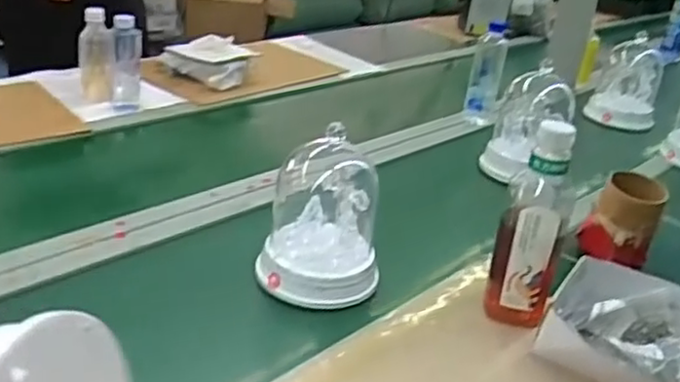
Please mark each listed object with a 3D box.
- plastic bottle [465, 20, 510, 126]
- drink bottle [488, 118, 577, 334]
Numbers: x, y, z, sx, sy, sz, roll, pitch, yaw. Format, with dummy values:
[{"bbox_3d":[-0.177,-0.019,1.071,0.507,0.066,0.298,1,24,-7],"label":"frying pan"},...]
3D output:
[{"bbox_3d":[0.318,-0.252,1.535,0.066,0.217,0.060,11,26,7],"label":"plastic bottle"},{"bbox_3d":[0.225,0.041,0.824,0.078,0.236,0.075,16,27,17],"label":"drink bottle"}]

